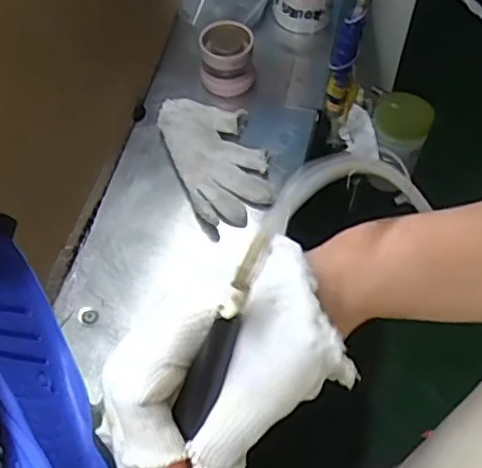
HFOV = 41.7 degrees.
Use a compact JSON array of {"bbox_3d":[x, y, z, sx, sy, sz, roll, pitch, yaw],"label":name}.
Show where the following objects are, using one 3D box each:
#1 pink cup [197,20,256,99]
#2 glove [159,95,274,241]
[{"bbox_3d":[-0.017,-0.217,0.781,0.065,0.063,0.062,0,58,0],"label":"pink cup"},{"bbox_3d":[-0.027,-0.091,0.730,0.100,0.022,0.177,-18,60,-11],"label":"glove"}]

